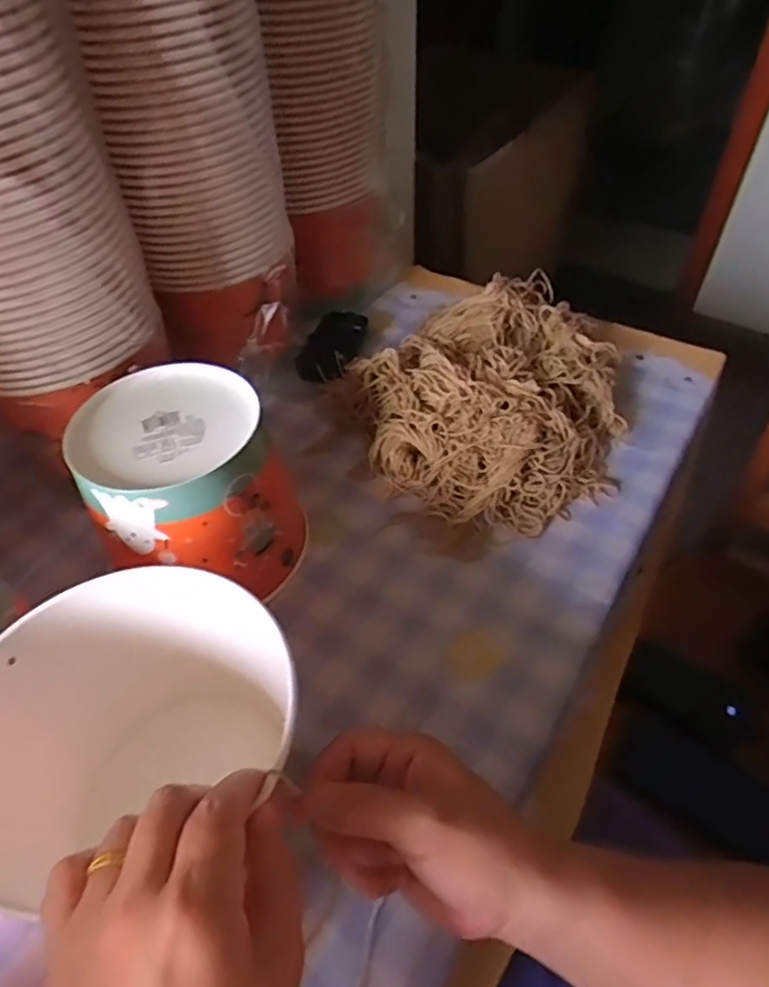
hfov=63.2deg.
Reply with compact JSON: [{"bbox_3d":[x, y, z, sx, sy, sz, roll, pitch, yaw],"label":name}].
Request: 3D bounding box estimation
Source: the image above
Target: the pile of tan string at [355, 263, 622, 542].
[{"bbox_3d":[0.116,-0.086,0.577,0.220,0.082,0.305,29,55,27],"label":"pile of tan string"}]

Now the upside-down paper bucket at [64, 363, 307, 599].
[{"bbox_3d":[-0.135,-0.001,0.462,0.135,0.133,0.123,-1,49,1],"label":"upside-down paper bucket"}]

